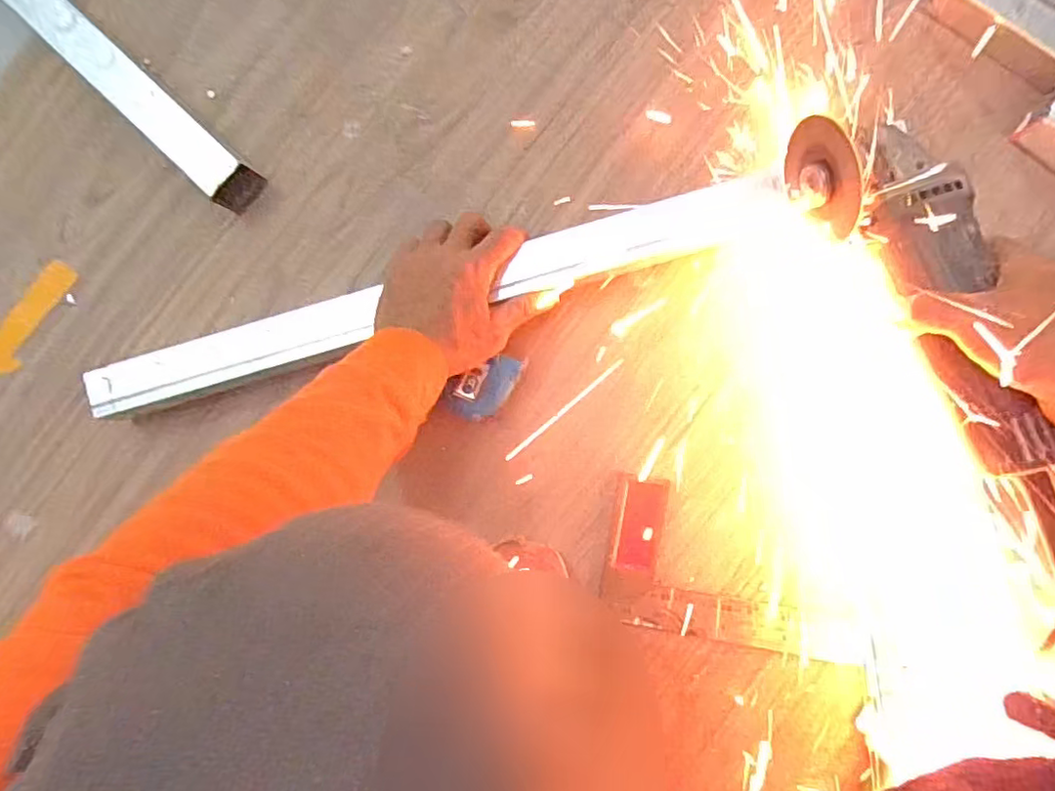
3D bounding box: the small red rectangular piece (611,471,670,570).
[{"bbox_3d":[0.091,0.105,0.499,0.040,0.008,0.075,8,90,5],"label":"small red rectangular piece"}]

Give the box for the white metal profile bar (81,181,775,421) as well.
[{"bbox_3d":[-0.070,-0.078,0.476,0.557,0.021,0.044,-15,88,2],"label":"white metal profile bar"}]

